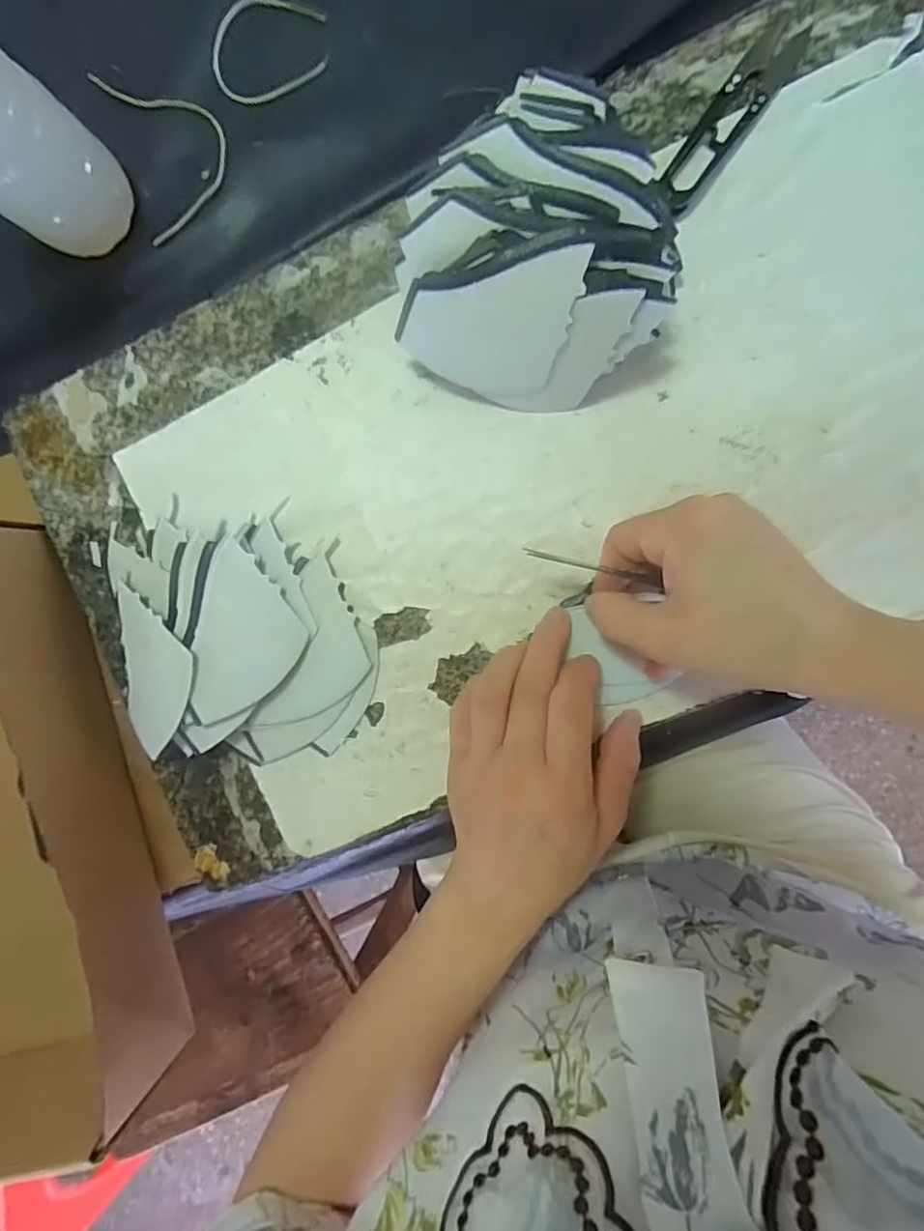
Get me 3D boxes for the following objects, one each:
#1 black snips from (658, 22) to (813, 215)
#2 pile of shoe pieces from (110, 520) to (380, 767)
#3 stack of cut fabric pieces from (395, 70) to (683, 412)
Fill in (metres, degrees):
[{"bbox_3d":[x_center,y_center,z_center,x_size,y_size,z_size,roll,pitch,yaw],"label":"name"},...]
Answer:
[{"bbox_3d":[0.127,-0.237,0.278,0.022,0.009,0.098,37,97,6],"label":"black snips"},{"bbox_3d":[-0.119,0.016,0.316,0.136,0.032,0.121,-2,91,9],"label":"pile of shoe pieces"},{"bbox_3d":[0.038,-0.166,0.270,0.121,0.055,0.128,21,96,6],"label":"stack of cut fabric pieces"}]

